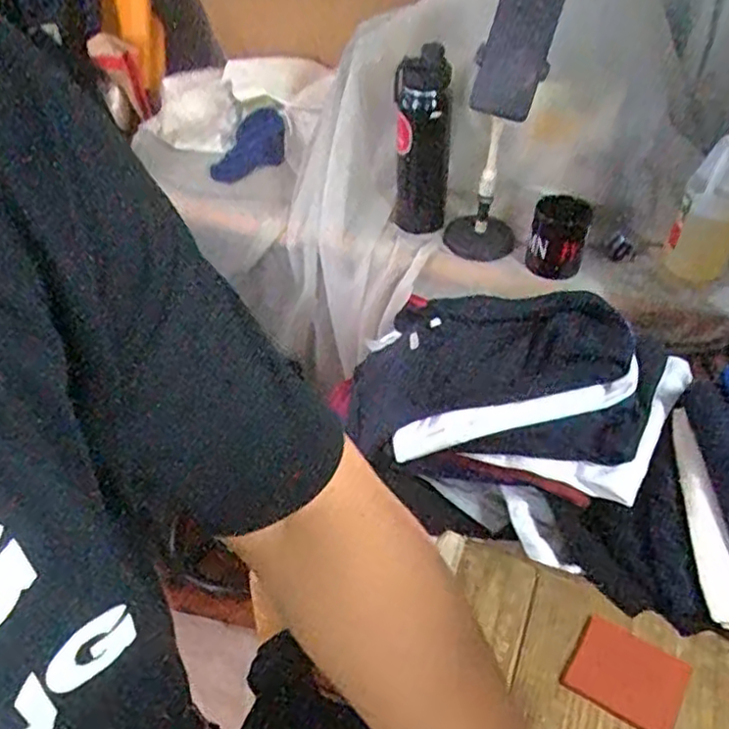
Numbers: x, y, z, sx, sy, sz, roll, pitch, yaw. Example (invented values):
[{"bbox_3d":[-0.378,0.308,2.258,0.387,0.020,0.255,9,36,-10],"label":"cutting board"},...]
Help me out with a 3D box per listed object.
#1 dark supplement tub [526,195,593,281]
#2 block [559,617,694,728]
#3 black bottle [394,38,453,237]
[{"bbox_3d":[0.287,-0.189,1.004,0.079,0.104,0.079,1,43,-1],"label":"dark supplement tub"},{"bbox_3d":[0.231,0.272,0.597,0.091,0.012,0.077,27,48,25],"label":"block"},{"bbox_3d":[0.084,-0.326,1.010,0.087,0.262,0.079,5,43,3],"label":"black bottle"}]

